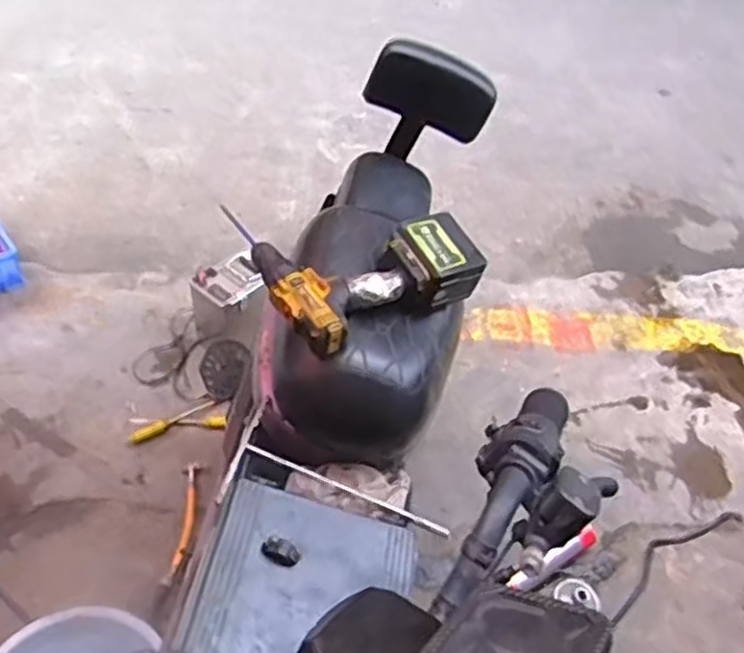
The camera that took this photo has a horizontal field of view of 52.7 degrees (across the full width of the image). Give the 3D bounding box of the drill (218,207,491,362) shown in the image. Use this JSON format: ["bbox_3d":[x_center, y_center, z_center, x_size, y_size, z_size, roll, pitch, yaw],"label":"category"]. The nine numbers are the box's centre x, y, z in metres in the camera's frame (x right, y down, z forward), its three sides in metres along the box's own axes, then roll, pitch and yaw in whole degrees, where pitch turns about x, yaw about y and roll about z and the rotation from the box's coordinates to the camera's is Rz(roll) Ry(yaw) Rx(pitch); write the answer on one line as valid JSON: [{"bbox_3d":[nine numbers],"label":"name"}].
[{"bbox_3d":[-0.015,-0.093,1.016,0.281,0.074,0.230,-21,52,-24],"label":"drill"}]

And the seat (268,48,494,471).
[{"bbox_3d":[0.035,-0.152,1.155,0.232,0.233,0.686,11,47,5],"label":"seat"}]

